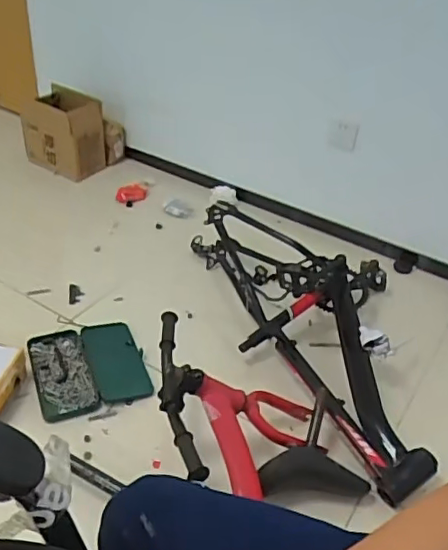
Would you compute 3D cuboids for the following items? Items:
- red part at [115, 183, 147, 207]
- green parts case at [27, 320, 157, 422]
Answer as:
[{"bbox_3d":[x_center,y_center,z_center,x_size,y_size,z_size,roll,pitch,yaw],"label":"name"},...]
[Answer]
[{"bbox_3d":[-0.312,-0.272,1.910,0.115,0.047,0.061,-12,40,-21],"label":"red part"},{"bbox_3d":[-0.308,0.214,1.312,0.246,0.033,0.254,-11,39,-19],"label":"green parts case"}]

